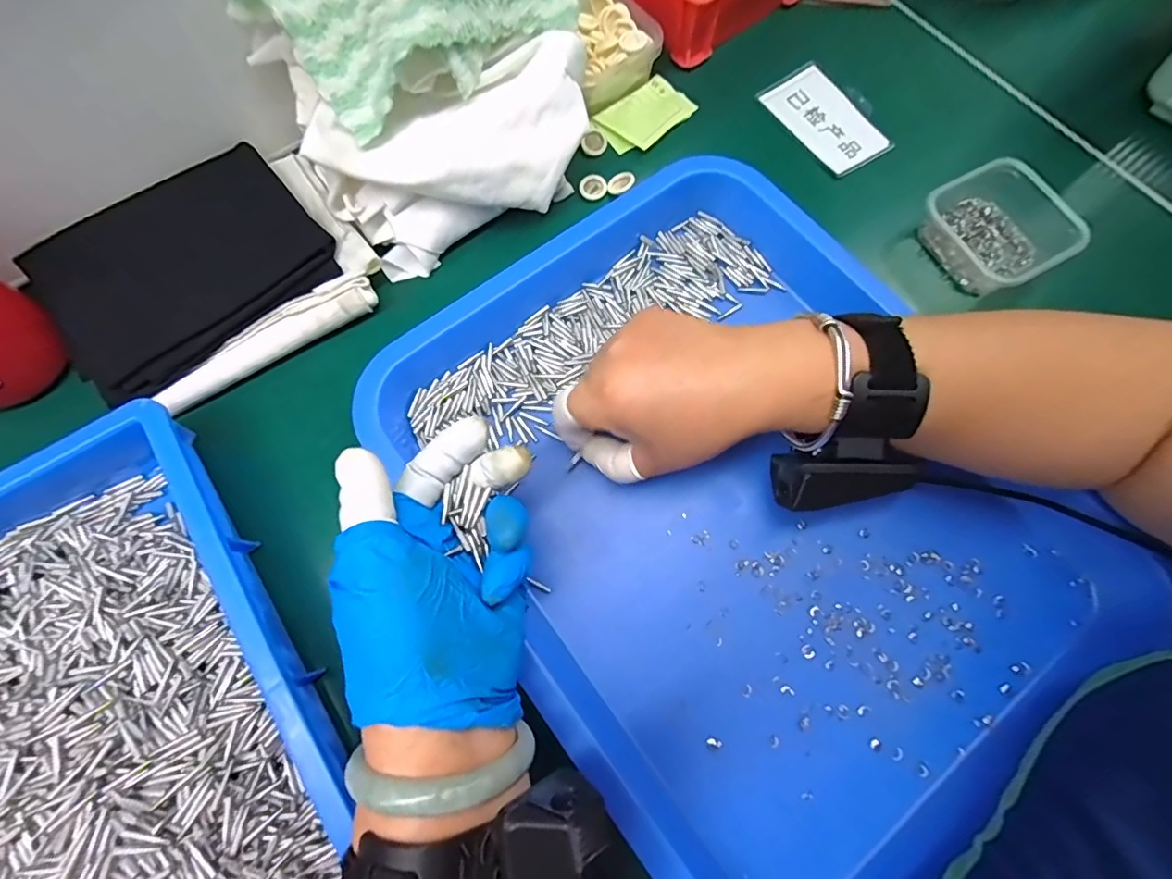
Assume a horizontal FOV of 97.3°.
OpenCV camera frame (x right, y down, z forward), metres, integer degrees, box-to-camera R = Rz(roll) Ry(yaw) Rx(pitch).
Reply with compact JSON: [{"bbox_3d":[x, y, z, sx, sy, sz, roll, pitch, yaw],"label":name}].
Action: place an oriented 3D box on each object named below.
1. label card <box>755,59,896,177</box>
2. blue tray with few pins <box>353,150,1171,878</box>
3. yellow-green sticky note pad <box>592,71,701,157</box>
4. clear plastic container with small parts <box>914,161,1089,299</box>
[{"bbox_3d":[0.181,-0.245,0.393,0.058,0.009,0.099,-35,77,-3],"label":"label card"},{"bbox_3d":[0.081,0.026,0.293,0.299,0.053,0.401,-37,76,-12],"label":"blue tray with few pins"},{"bbox_3d":[0.046,-0.248,0.392,0.074,0.009,0.049,-42,77,-13],"label":"yellow-green sticky note pad"},{"bbox_3d":[0.271,-0.138,0.347,0.079,0.038,0.085,-34,76,-10],"label":"clear plastic container with small parts"}]

